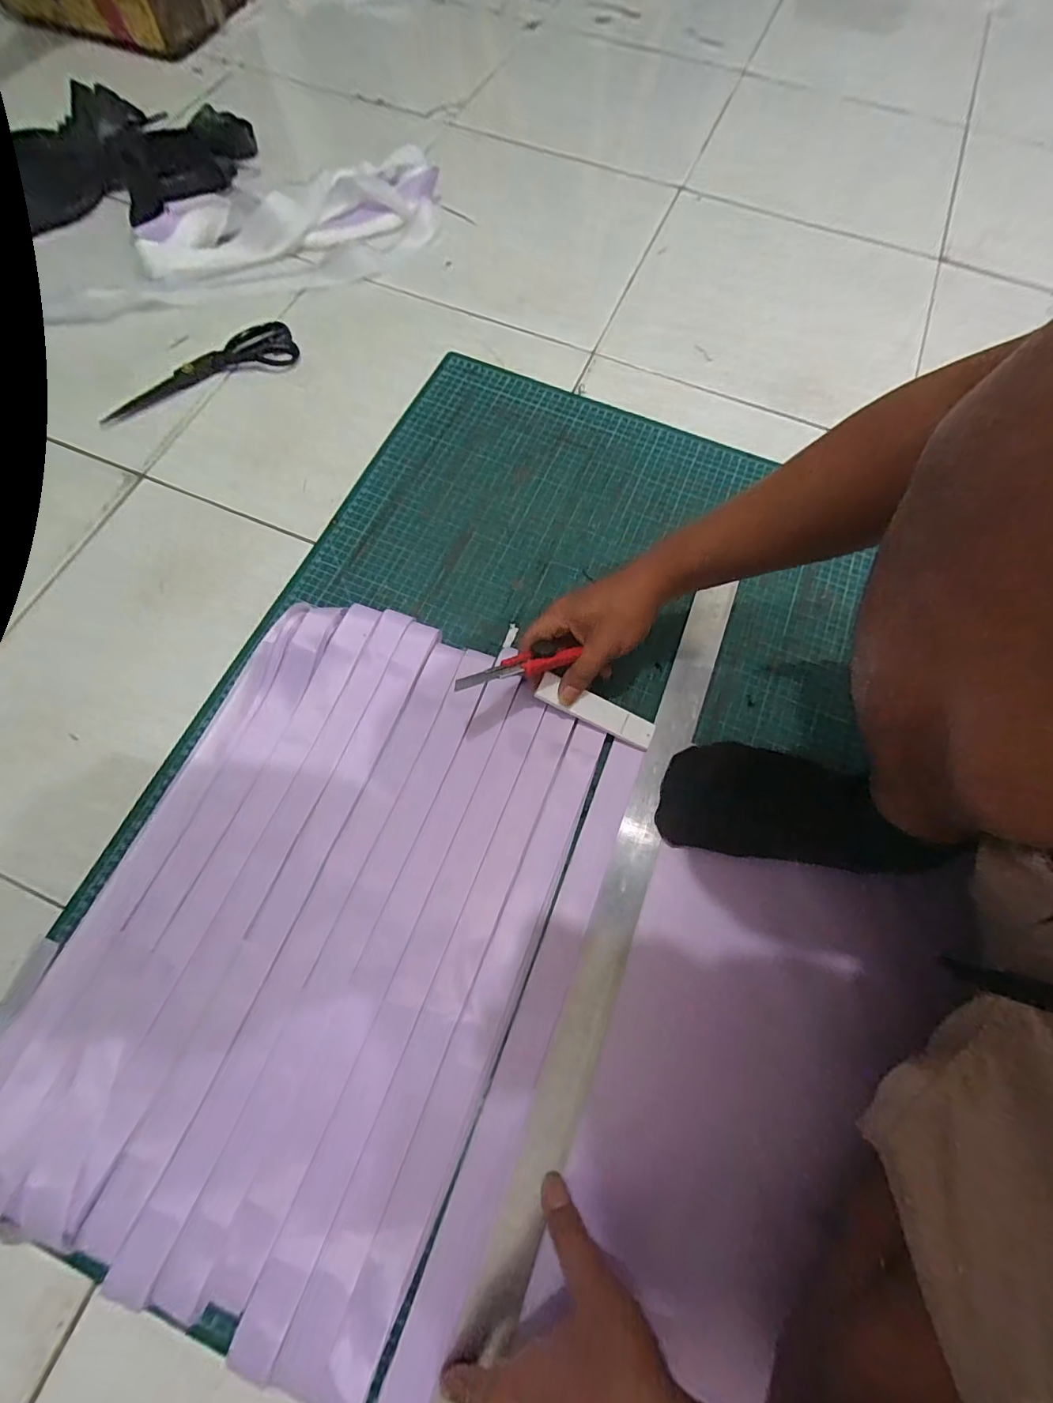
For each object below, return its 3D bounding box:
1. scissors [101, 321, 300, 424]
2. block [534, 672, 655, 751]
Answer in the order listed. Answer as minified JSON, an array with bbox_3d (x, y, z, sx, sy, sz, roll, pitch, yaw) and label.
[{"bbox_3d":[-0.387,-0.392,0.584,0.234,0.013,0.059,-34,76,-13],"label":"scissors"},{"bbox_3d":[0.063,0.010,0.449,0.116,0.012,0.027,25,71,-12],"label":"block"}]

